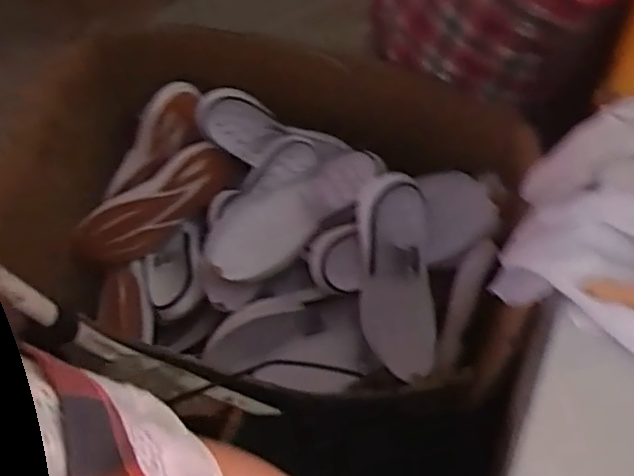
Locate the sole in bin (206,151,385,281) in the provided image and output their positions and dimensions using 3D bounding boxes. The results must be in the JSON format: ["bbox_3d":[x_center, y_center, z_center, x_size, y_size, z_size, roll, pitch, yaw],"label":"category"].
[{"bbox_3d":[-0.041,-0.048,0.965,0.285,0.058,0.123,-37,67,-14],"label":"sole in bin"}]

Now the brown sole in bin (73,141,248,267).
[{"bbox_3d":[-0.270,-0.049,1.060,0.320,0.030,0.110,-31,98,10],"label":"brown sole in bin"}]

